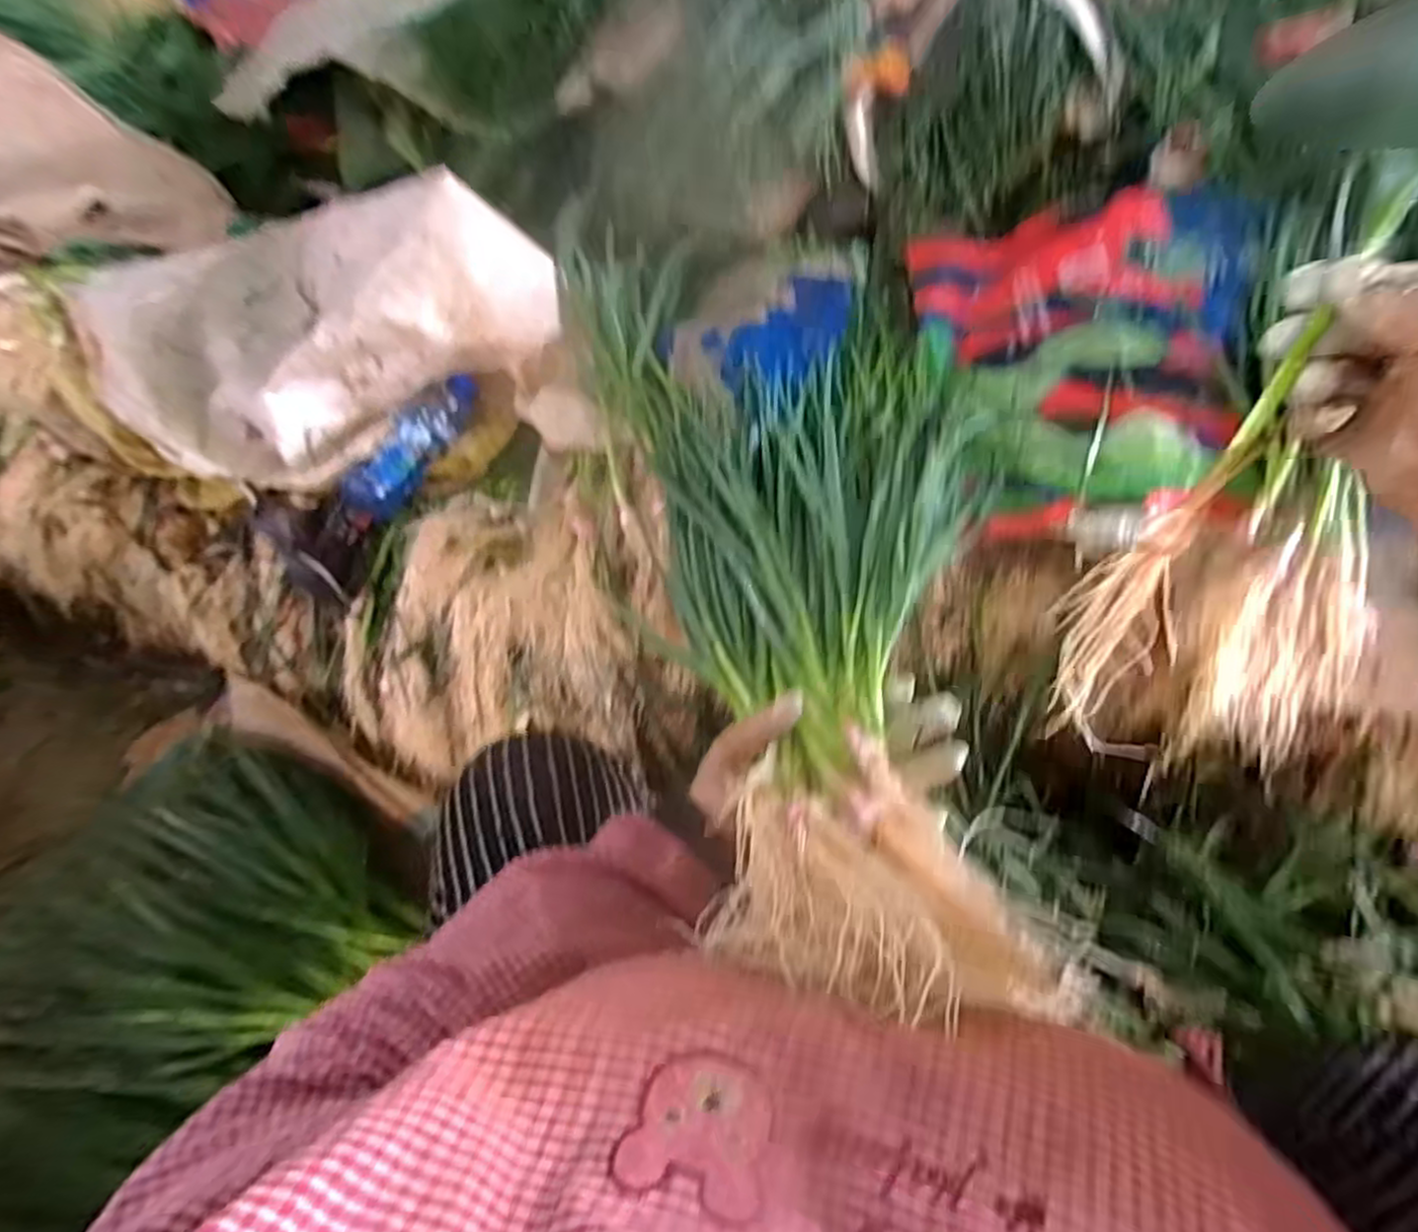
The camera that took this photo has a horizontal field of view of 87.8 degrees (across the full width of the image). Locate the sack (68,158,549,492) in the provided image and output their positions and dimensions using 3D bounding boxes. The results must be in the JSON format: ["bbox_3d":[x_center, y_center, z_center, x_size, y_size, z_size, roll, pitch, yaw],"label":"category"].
[{"bbox_3d":[-0.526,-0.364,0.923,0.611,0.213,0.393,20,57,18],"label":"sack"}]

